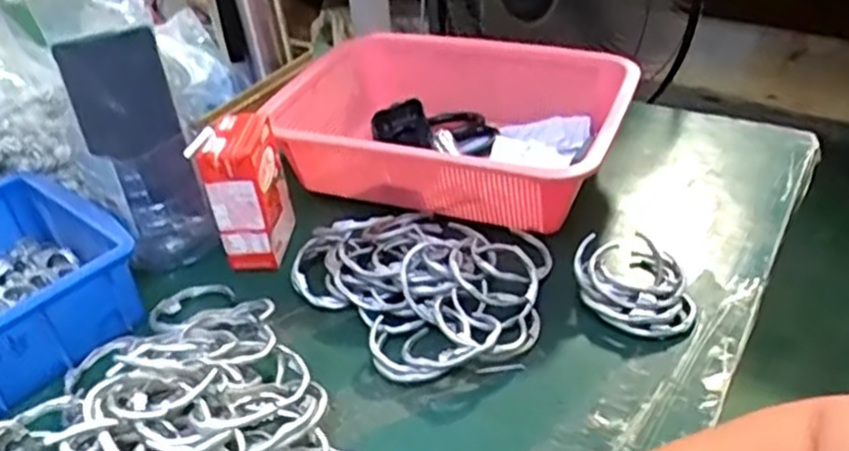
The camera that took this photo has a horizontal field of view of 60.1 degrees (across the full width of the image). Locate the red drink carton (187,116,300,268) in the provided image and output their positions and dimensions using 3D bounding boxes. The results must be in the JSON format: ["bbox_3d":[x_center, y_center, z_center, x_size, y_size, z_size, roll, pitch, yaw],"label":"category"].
[{"bbox_3d":[-0.141,-0.027,0.580,0.047,0.111,0.074,0,35,6],"label":"red drink carton"}]

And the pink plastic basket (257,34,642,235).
[{"bbox_3d":[0.025,-0.091,0.658,0.288,0.076,0.208,12,38,21],"label":"pink plastic basket"}]

